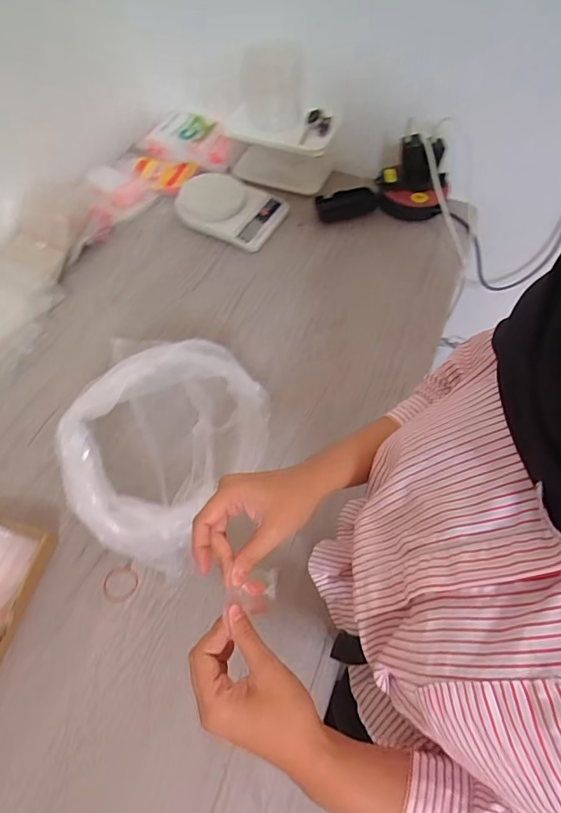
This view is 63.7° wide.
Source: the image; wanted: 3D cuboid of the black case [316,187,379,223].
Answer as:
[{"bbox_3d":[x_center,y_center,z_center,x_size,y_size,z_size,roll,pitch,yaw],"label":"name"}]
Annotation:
[{"bbox_3d":[0.115,-0.360,0.805,0.109,0.025,0.051,-17,61,-10],"label":"black case"}]

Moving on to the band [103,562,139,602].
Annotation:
[{"bbox_3d":[-0.172,0.190,0.485,0.037,0.004,0.035,0,59,0],"label":"band"}]

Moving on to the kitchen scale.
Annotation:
[{"bbox_3d":[-0.083,-0.342,0.774,0.169,0.046,0.126,25,62,14],"label":"kitchen scale"}]

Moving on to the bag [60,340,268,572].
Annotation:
[{"bbox_3d":[-0.114,0.042,0.490,0.211,0.145,0.215,-9,60,-6],"label":"bag"}]

